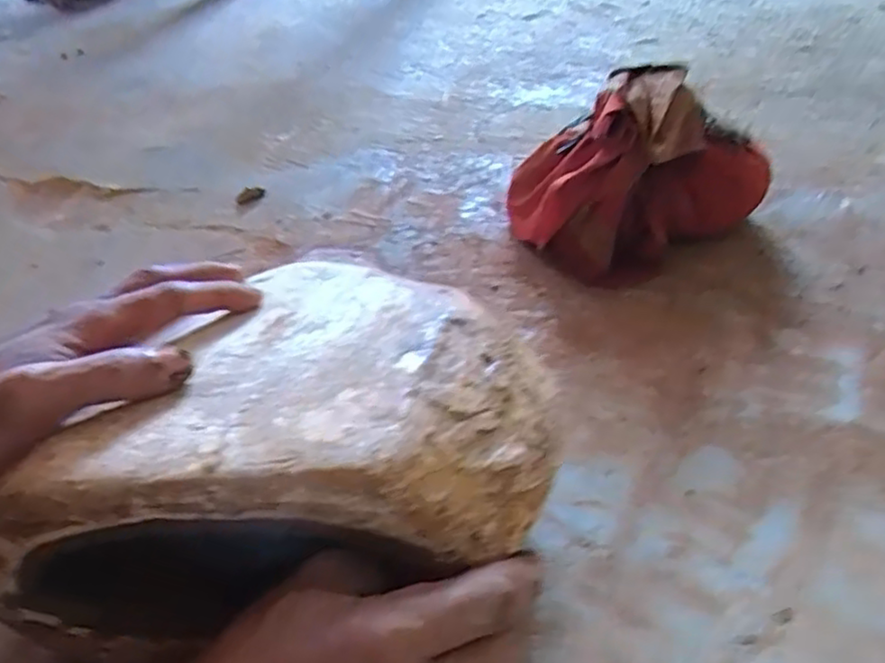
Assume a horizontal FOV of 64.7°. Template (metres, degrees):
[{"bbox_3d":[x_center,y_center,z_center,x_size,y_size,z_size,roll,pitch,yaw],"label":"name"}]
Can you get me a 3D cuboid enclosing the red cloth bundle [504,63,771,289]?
[{"bbox_3d":[0.146,-0.144,0.575,0.173,0.128,0.165,-5,38,4],"label":"red cloth bundle"}]

